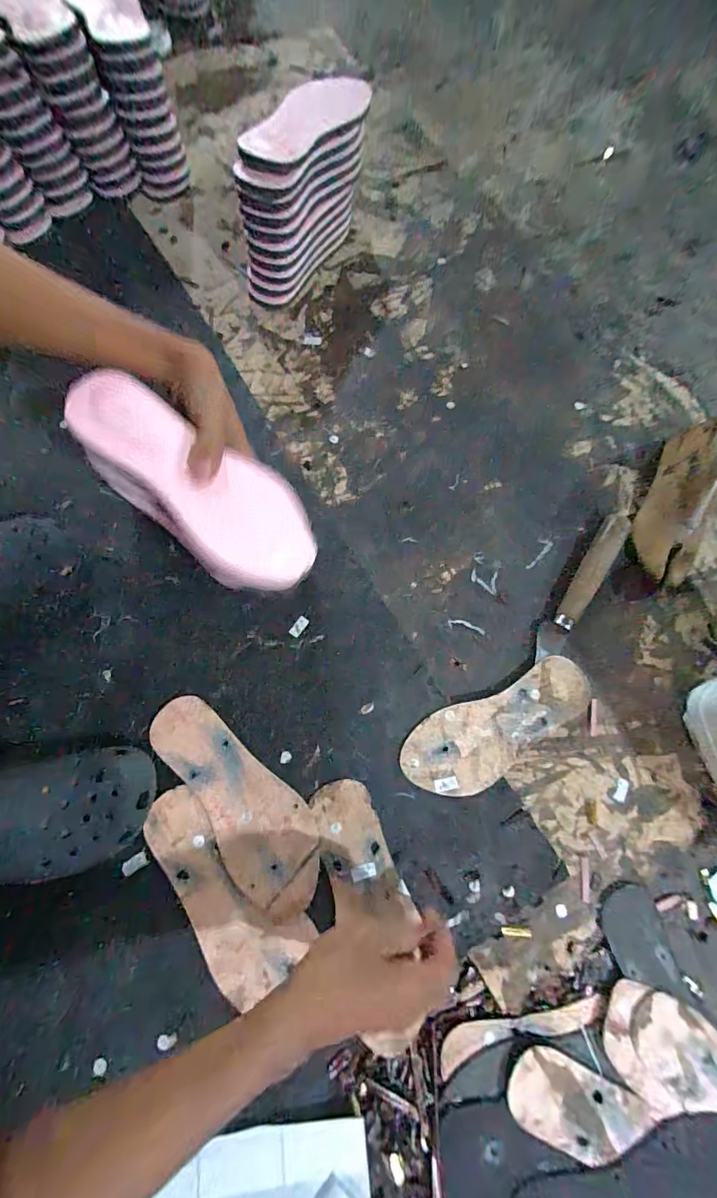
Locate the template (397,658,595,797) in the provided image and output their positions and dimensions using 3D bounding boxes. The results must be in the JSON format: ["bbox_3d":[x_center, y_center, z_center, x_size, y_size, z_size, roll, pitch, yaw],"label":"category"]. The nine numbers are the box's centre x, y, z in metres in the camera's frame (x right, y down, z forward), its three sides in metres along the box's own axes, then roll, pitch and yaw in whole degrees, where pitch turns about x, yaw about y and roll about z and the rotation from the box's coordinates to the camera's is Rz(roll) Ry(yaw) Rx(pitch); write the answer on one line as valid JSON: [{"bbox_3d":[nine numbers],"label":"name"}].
[{"bbox_3d":[0.157,0.143,0.477,0.227,0.009,0.086,-24,76,-9],"label":"template"}]

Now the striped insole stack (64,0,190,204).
[{"bbox_3d":[-0.336,-0.765,0.640,0.089,0.162,0.259,-24,79,-8],"label":"striped insole stack"}]

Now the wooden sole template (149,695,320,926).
[{"bbox_3d":[-0.125,0.205,0.444,0.090,0.010,0.236,-40,79,-12],"label":"wooden sole template"}]

